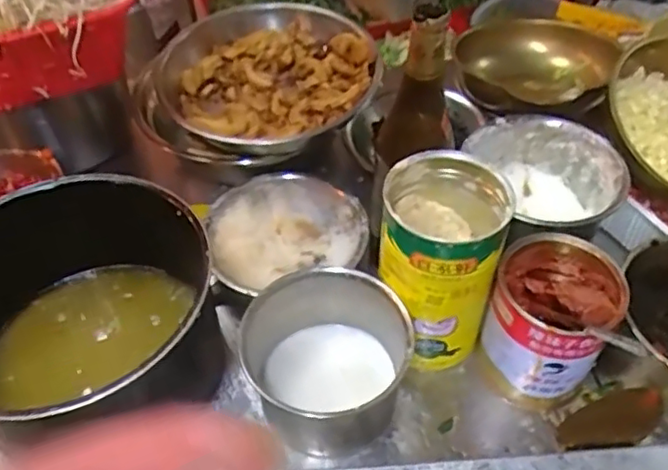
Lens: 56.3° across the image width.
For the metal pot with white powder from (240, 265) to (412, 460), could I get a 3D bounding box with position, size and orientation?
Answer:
[{"bbox_3d":[-0.001,0.107,0.558,0.136,0.105,0.132,0,48,0],"label":"metal pot with white powder"}]

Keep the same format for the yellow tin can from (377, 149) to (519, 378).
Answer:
[{"bbox_3d":[0.090,0.029,0.556,0.099,0.181,0.101,6,48,6],"label":"yellow tin can"}]

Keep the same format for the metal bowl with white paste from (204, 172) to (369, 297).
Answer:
[{"bbox_3d":[-0.052,-0.002,0.680,0.161,0.052,0.149,0,48,0],"label":"metal bowl with white paste"}]

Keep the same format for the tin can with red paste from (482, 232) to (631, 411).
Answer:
[{"bbox_3d":[0.188,0.079,0.556,0.095,0.129,0.105,12,49,12],"label":"tin can with red paste"}]

